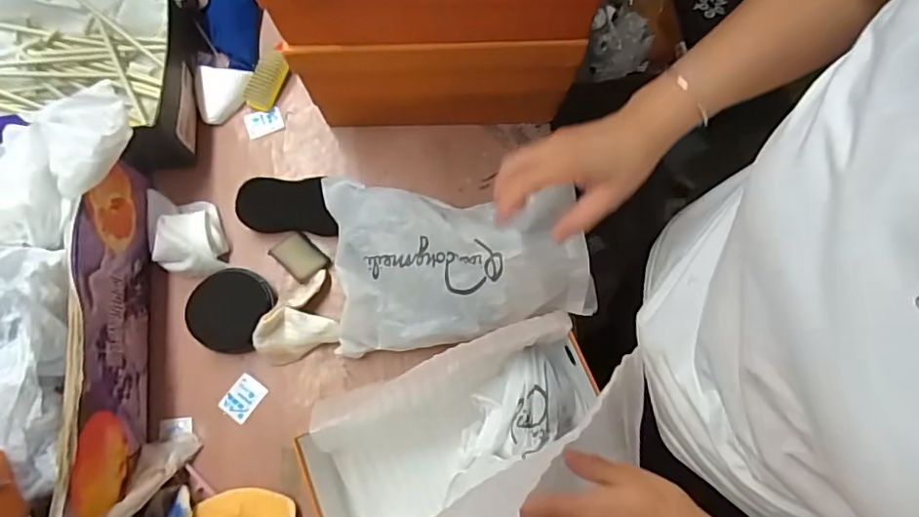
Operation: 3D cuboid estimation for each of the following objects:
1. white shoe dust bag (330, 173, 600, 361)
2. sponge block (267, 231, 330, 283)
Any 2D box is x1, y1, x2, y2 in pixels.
[{"bbox_3d":[-0.009,-0.012,0.552,0.253,0.123,0.177,-6,75,-1],"label":"white shoe dust bag"},{"bbox_3d":[-0.186,-0.002,0.636,0.058,0.015,0.042,42,80,10],"label":"sponge block"}]

